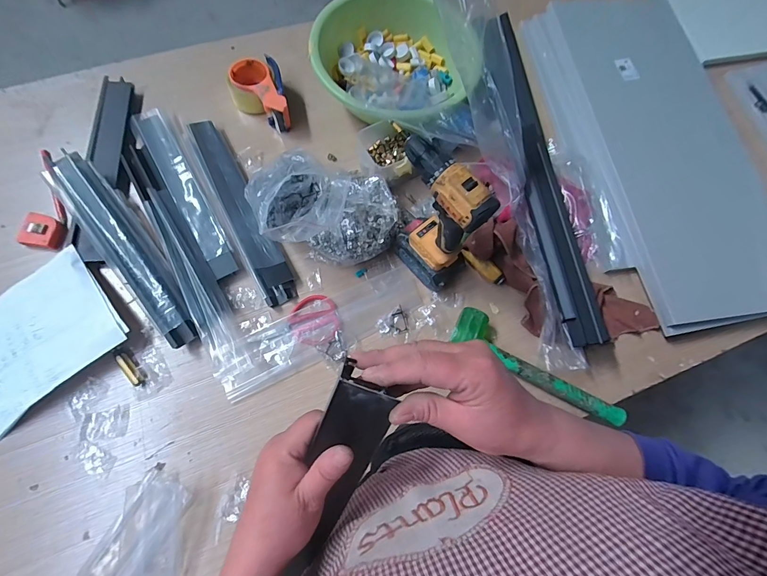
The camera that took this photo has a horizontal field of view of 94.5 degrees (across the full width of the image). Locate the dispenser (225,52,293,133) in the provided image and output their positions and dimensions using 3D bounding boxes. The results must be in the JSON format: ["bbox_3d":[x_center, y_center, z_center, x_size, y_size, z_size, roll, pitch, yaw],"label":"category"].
[{"bbox_3d":[-0.259,-0.400,0.742,0.107,0.063,0.156,-15,74,-9],"label":"dispenser"}]

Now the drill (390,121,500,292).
[{"bbox_3d":[0.072,-0.102,0.562,0.067,0.265,0.157,-43,80,-15],"label":"drill"}]

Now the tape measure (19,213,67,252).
[{"bbox_3d":[-0.621,-0.102,0.649,0.061,0.031,0.059,9,72,-2],"label":"tape measure"}]

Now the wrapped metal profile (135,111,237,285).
[{"bbox_3d":[-0.379,-0.192,0.688,0.058,0.023,0.399,-30,77,-13],"label":"wrapped metal profile"}]

